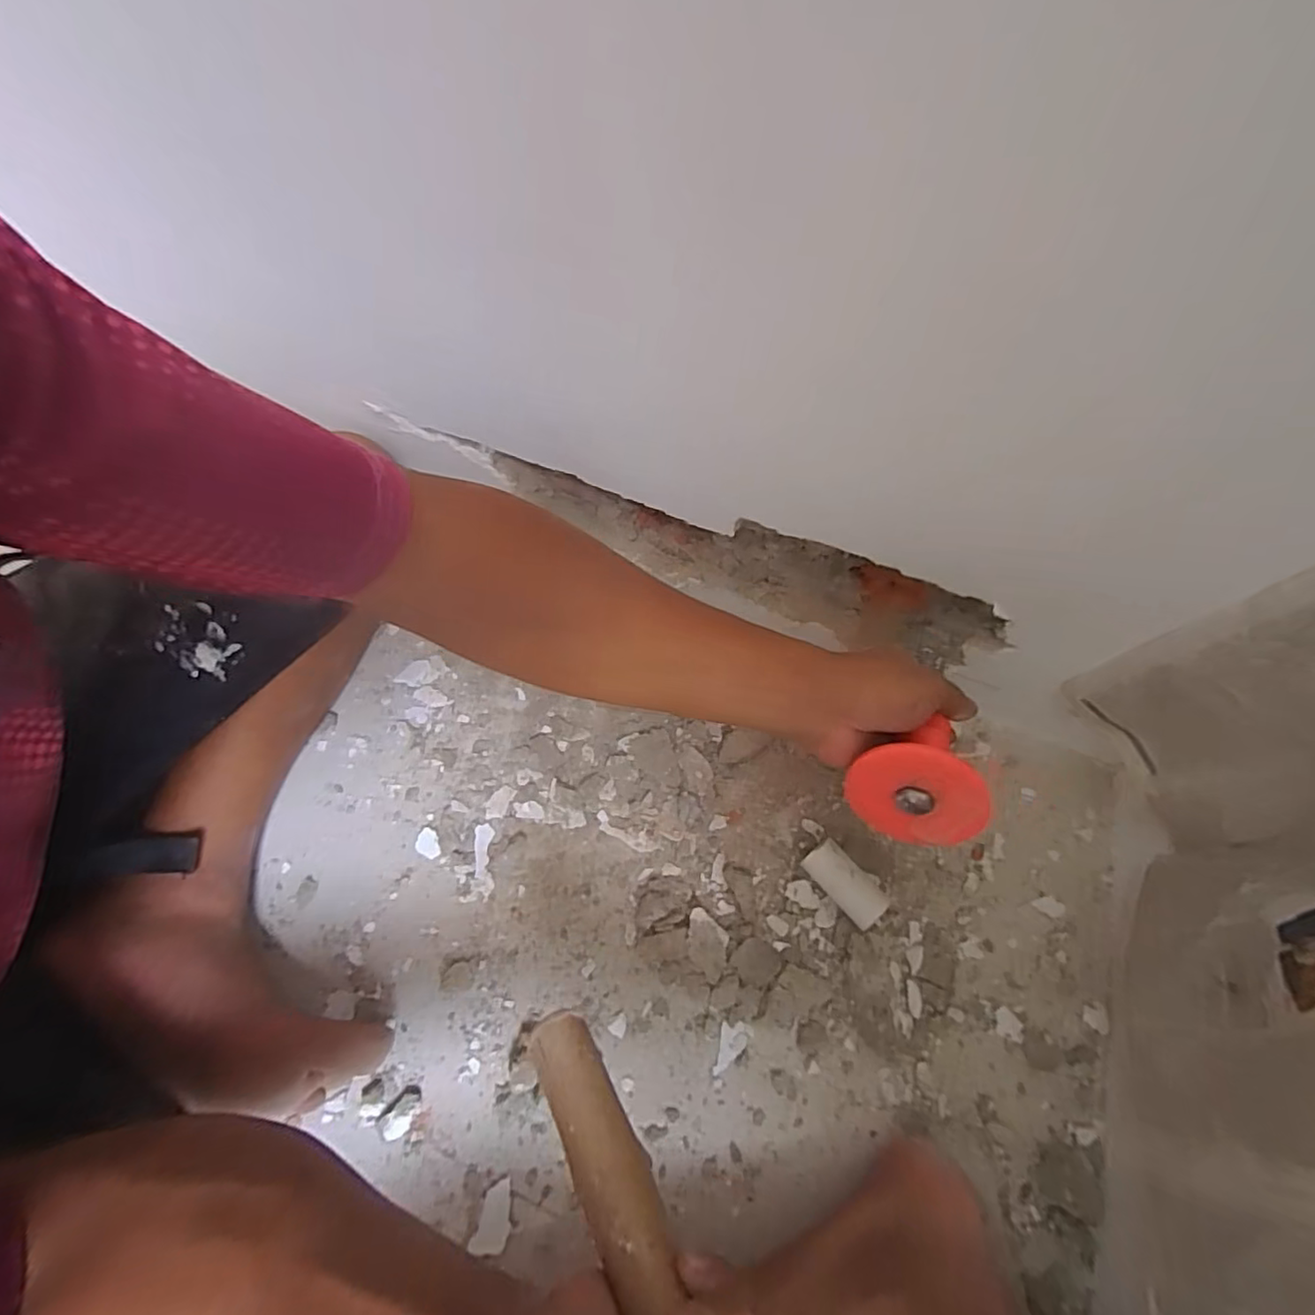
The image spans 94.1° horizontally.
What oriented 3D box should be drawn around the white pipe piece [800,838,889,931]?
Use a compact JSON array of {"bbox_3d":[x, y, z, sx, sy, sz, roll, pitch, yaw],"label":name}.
[{"bbox_3d":[0.140,0.171,0.462,0.030,0.031,0.063,-39,70,-20],"label":"white pipe piece"}]

